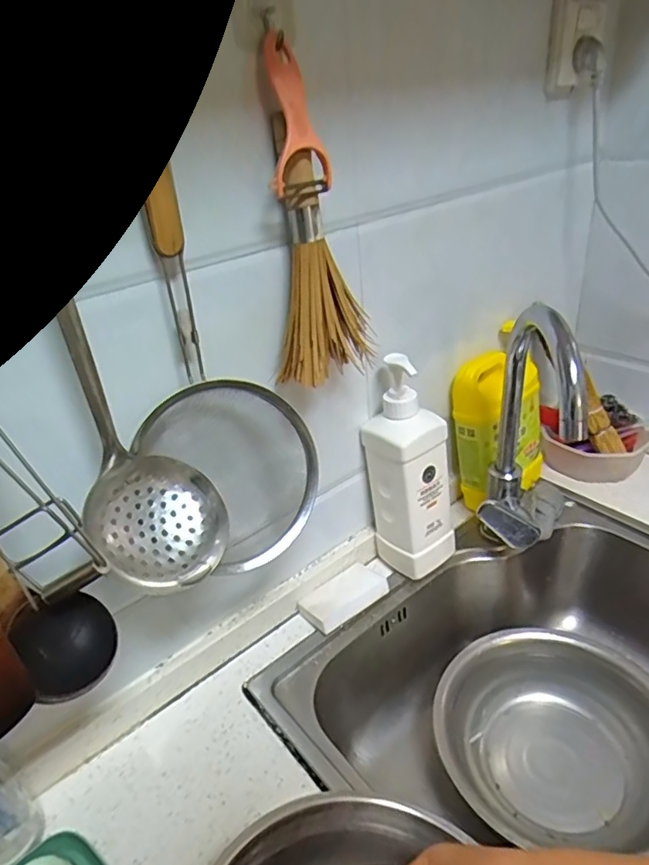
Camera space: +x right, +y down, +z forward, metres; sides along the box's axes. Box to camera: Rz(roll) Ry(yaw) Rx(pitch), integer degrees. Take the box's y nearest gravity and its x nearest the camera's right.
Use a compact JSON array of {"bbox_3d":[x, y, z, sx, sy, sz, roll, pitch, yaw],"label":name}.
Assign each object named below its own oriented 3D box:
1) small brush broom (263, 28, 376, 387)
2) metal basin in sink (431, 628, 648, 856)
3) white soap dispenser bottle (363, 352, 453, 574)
[{"bbox_3d":[-0.009,-0.176,0.502,0.068,0.263,0.073,8,33,22],"label":"small brush broom"},{"bbox_3d":[0.279,0.377,0.684,0.279,0.087,0.262,0,31,10],"label":"metal basin in sink"},{"bbox_3d":[0.105,0.043,0.699,0.078,0.273,0.090,-25,36,-30],"label":"white soap dispenser bottle"}]

